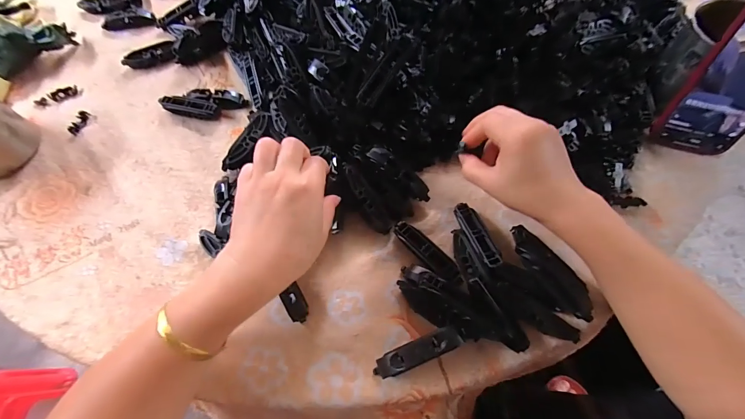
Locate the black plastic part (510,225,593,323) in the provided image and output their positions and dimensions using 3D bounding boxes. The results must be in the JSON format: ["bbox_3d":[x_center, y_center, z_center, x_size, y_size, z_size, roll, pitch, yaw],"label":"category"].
[{"bbox_3d":[0.155,0.056,0.290,0.029,0.022,0.094,-28,66,-9],"label":"black plastic part"}]

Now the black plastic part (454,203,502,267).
[{"bbox_3d":[0.101,0.023,0.311,0.020,0.008,0.073,-18,53,-5],"label":"black plastic part"}]

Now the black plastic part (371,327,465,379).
[{"bbox_3d":[0.036,0.120,0.269,0.077,0.016,0.018,-27,65,5],"label":"black plastic part"}]

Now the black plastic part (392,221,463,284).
[{"bbox_3d":[0.053,0.042,0.313,0.019,0.013,0.079,-40,69,-14],"label":"black plastic part"}]

